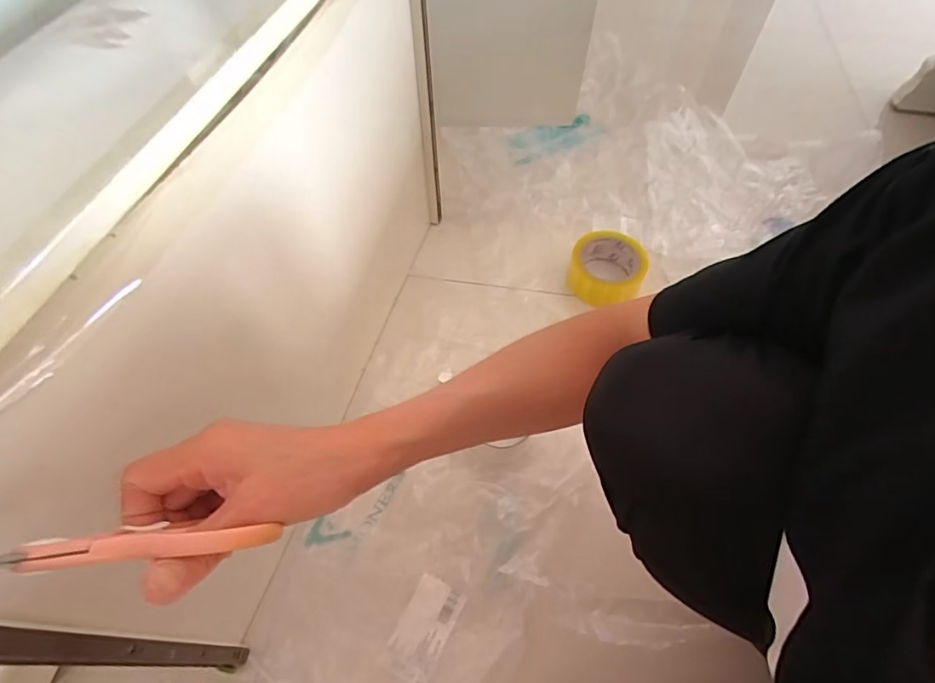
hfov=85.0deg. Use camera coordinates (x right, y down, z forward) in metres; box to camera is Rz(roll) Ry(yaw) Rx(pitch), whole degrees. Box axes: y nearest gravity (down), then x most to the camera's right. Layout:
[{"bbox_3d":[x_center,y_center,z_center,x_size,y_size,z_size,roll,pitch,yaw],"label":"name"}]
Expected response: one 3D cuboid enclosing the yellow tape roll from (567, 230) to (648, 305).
[{"bbox_3d":[0.187,-0.102,0.682,0.095,0.046,0.098,0,60,0],"label":"yellow tape roll"}]

